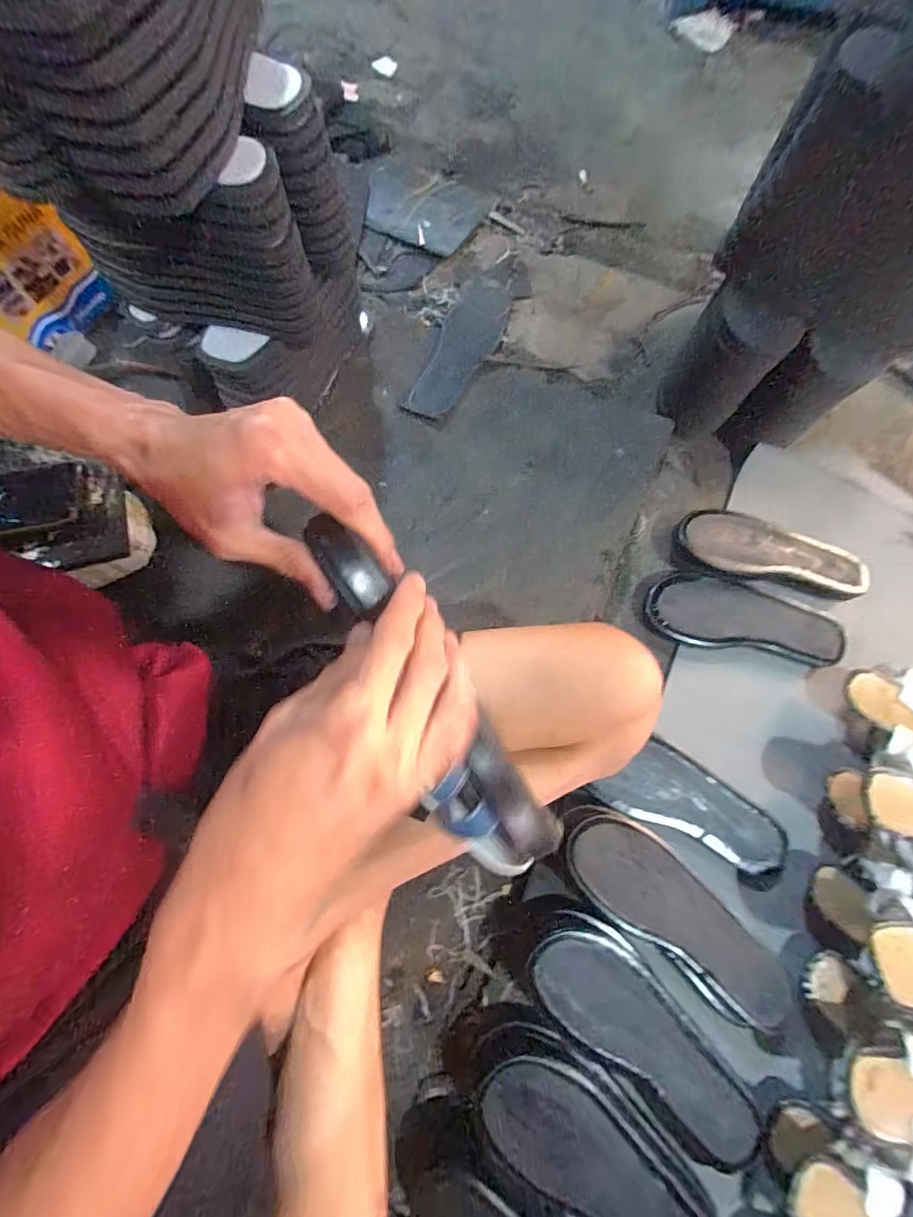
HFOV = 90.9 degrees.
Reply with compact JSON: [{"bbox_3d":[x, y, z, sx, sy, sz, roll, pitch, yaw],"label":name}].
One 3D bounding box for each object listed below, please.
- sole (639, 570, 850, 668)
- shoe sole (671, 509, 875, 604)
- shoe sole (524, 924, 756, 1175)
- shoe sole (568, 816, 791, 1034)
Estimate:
[{"bbox_3d":[0.377,0.011,0.591,0.246,0.024,0.096,10,77,2],"label":"sole"},{"bbox_3d":[0.426,-0.070,0.616,0.242,0.033,0.087,20,77,4],"label":"shoe sole"},{"bbox_3d":[0.180,0.412,0.433,0.235,0.018,0.093,42,80,9],"label":"shoe sole"},{"bbox_3d":[0.229,0.315,0.480,0.241,0.028,0.093,34,64,11],"label":"shoe sole"}]

